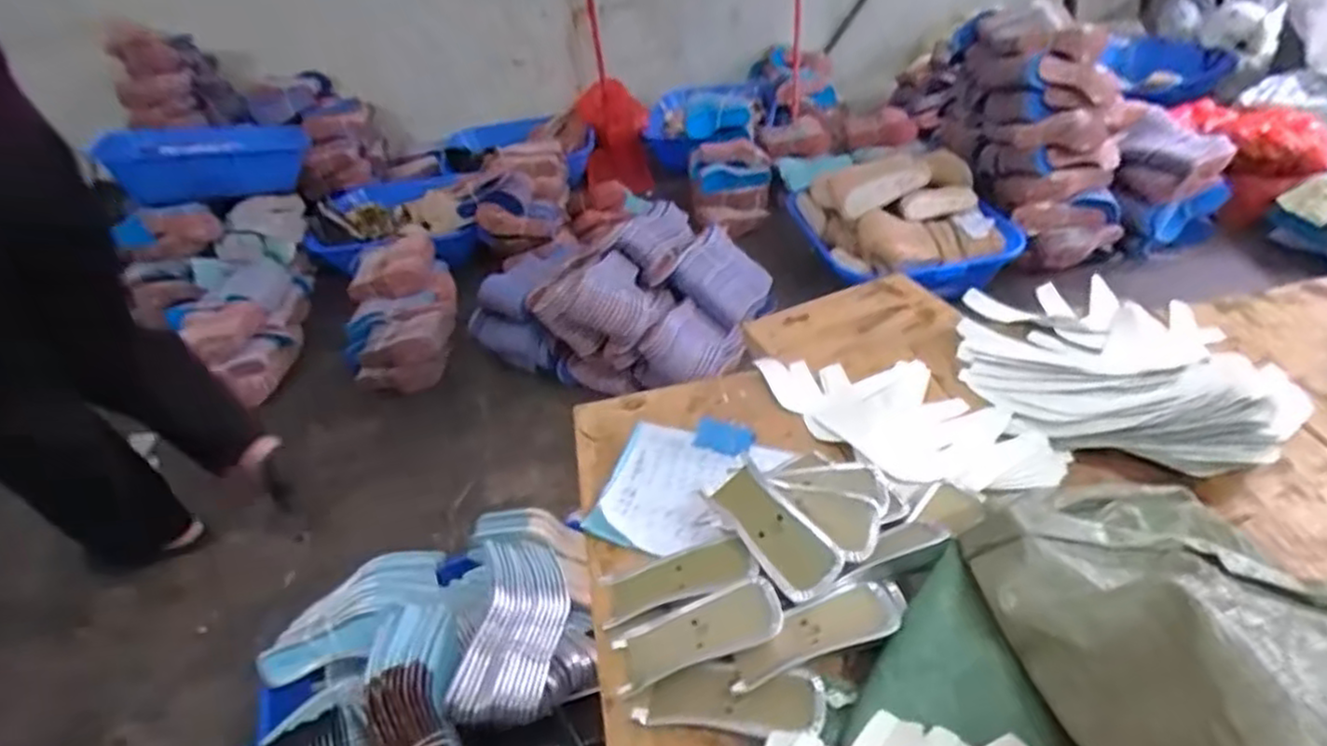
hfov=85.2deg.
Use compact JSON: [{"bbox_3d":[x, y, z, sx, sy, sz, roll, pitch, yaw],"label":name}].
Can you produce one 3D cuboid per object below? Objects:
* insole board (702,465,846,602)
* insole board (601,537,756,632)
[{"bbox_3d":[0.078,0.110,0.521,0.046,0.007,0.113,-39,49,-3],"label":"insole board"},{"bbox_3d":[0.010,0.149,0.527,0.117,0.005,0.046,-23,32,10],"label":"insole board"}]

